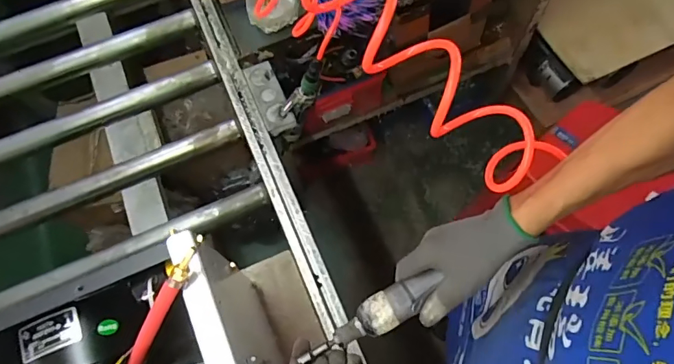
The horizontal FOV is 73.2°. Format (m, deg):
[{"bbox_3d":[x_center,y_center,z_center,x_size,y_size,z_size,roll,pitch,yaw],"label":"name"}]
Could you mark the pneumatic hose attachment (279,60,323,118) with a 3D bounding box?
[{"bbox_3d":[-0.057,-0.171,0.827,0.039,0.142,0.022,-9,64,-37],"label":"pneumatic hose attachment"}]

